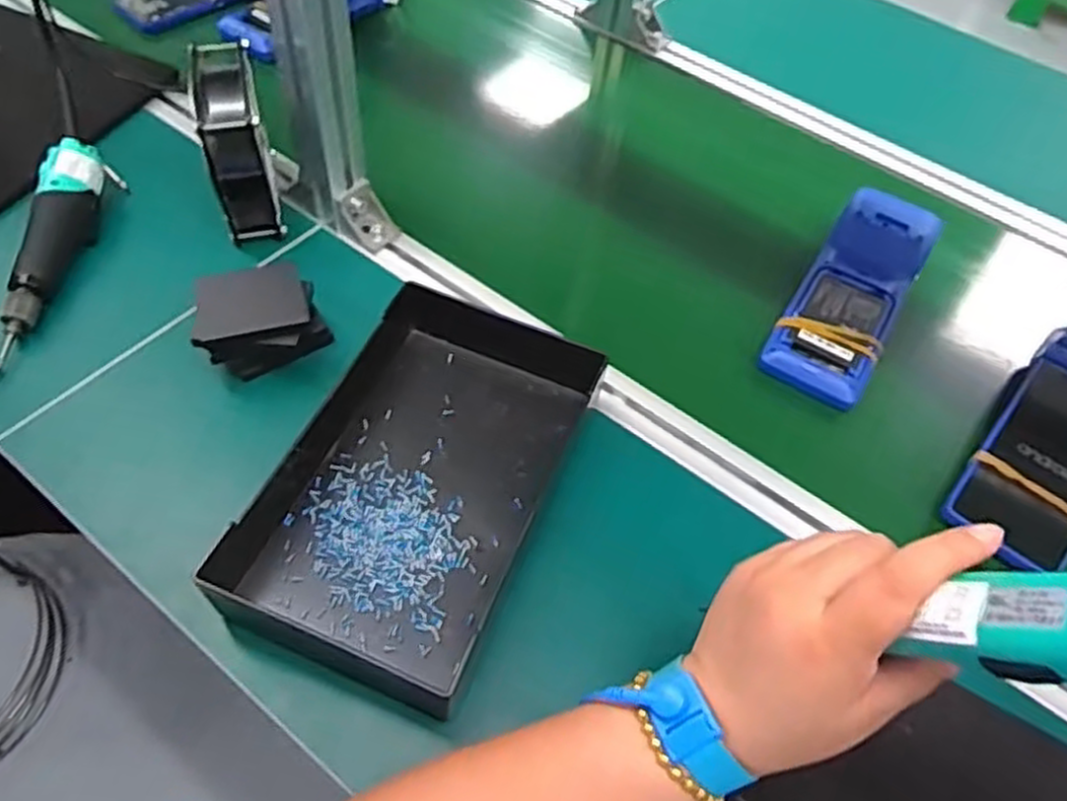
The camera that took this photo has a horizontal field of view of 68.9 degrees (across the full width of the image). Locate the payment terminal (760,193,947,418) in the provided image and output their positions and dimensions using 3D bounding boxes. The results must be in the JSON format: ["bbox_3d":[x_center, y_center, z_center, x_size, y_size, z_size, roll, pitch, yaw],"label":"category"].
[{"bbox_3d":[0.271,-0.091,0.648,0.088,0.048,0.214,29,57,15],"label":"payment terminal"}]

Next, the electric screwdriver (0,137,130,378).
[{"bbox_3d":[-0.373,-0.118,0.600,0.041,0.058,0.222,3,55,-3],"label":"electric screwdriver"}]

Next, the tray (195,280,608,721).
[{"bbox_3d":[-0.072,0.041,0.514,0.172,0.046,0.283,21,56,9],"label":"tray"}]

